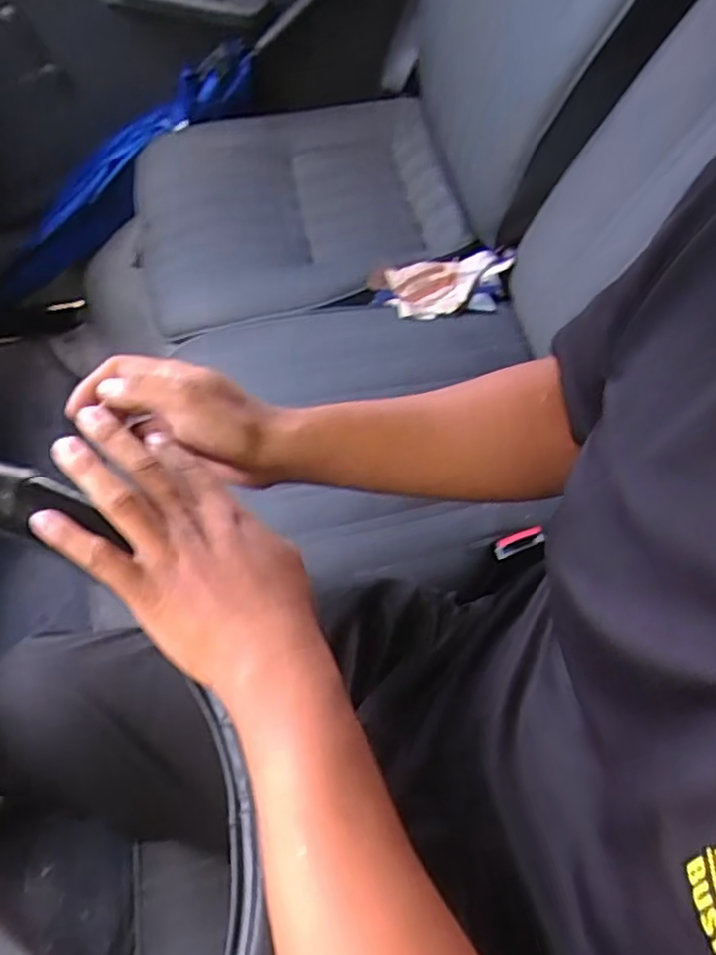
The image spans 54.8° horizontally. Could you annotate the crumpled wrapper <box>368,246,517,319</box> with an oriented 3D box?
[{"bbox_3d":[0.113,-0.249,0.864,0.191,0.046,0.123,-6,59,-4],"label":"crumpled wrapper"}]

